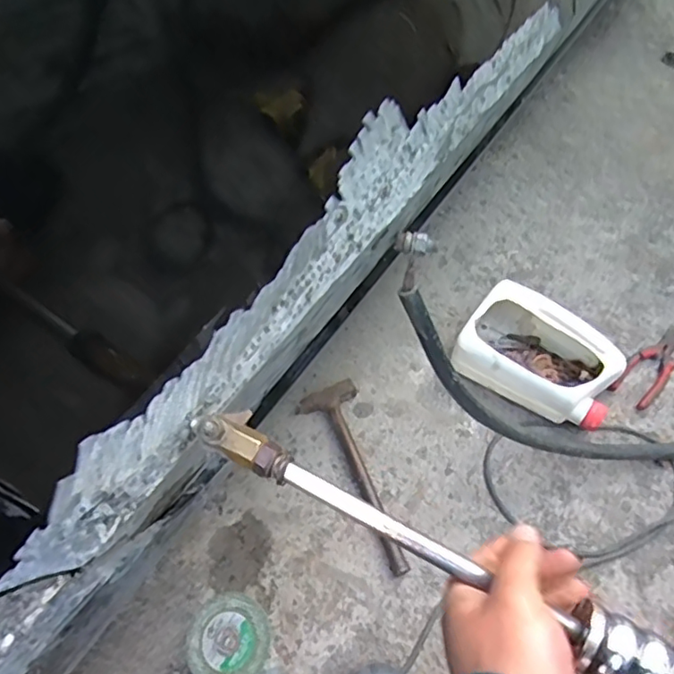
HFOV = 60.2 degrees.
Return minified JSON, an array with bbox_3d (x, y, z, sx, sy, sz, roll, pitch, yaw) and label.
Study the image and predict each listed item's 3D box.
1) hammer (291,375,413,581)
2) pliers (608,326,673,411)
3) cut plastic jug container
[{"bbox_3d":[0.028,0.199,0.831,0.090,0.028,0.284,-19,58,-8],"label":"hammer"},{"bbox_3d":[0.498,0.037,0.904,0.058,0.021,0.175,37,67,24],"label":"pliers"},{"bbox_3d":[0.310,0.026,0.885,0.225,0.092,0.163,29,64,21],"label":"cut plastic jug container"}]

